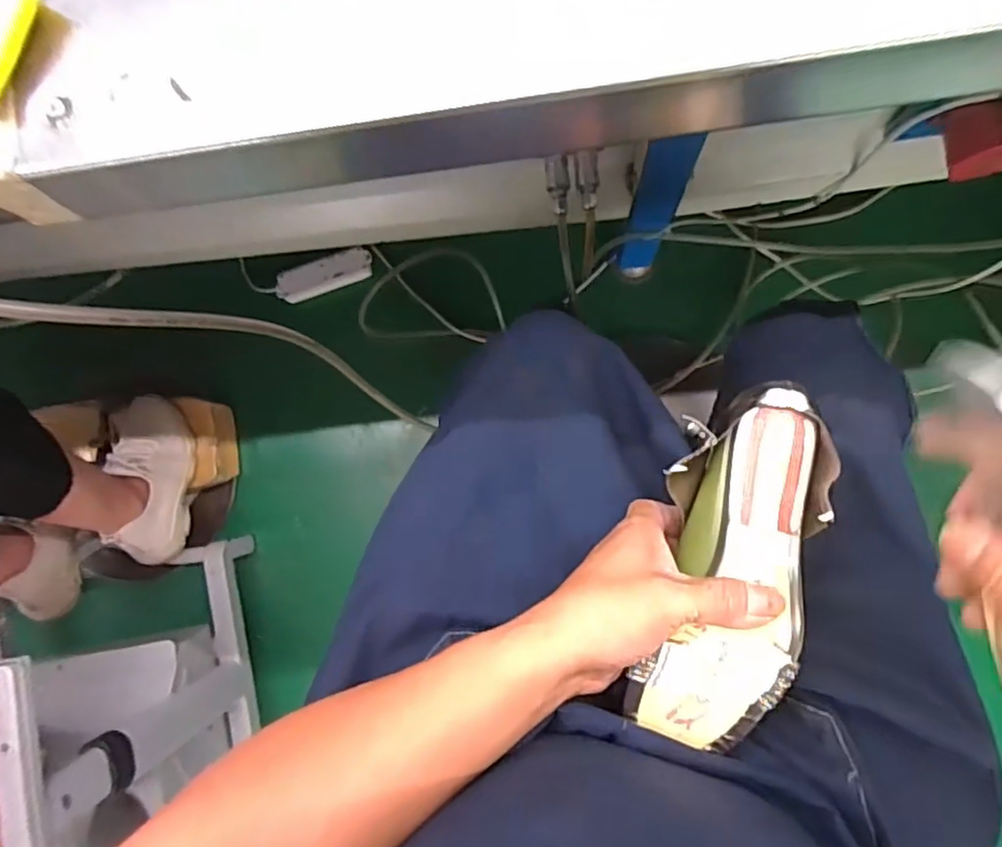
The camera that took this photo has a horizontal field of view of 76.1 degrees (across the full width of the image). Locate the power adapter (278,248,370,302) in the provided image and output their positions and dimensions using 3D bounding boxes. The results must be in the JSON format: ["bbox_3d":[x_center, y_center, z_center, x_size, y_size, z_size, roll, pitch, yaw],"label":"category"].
[{"bbox_3d":[-0.276,-0.233,1.008,0.152,0.027,0.054,-17,86,4],"label":"power adapter"}]

